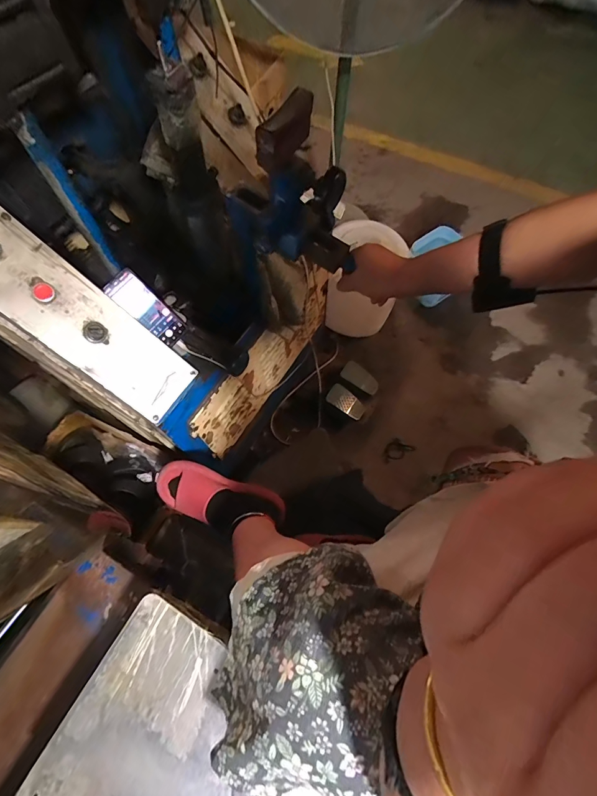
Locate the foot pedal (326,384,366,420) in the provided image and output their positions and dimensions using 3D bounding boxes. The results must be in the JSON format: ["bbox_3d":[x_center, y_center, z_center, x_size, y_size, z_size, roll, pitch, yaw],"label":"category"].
[{"bbox_3d":[0.166,0.016,1.271,0.148,0.031,0.071,34,69,-16],"label":"foot pedal"}]

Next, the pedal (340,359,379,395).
[{"bbox_3d":[0.222,-0.071,1.299,0.151,0.026,0.072,31,68,-20],"label":"pedal"}]

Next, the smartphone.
[{"bbox_3d":[-0.292,-0.174,0.718,0.063,0.156,0.009,-48,30,-2],"label":"smartphone"}]

